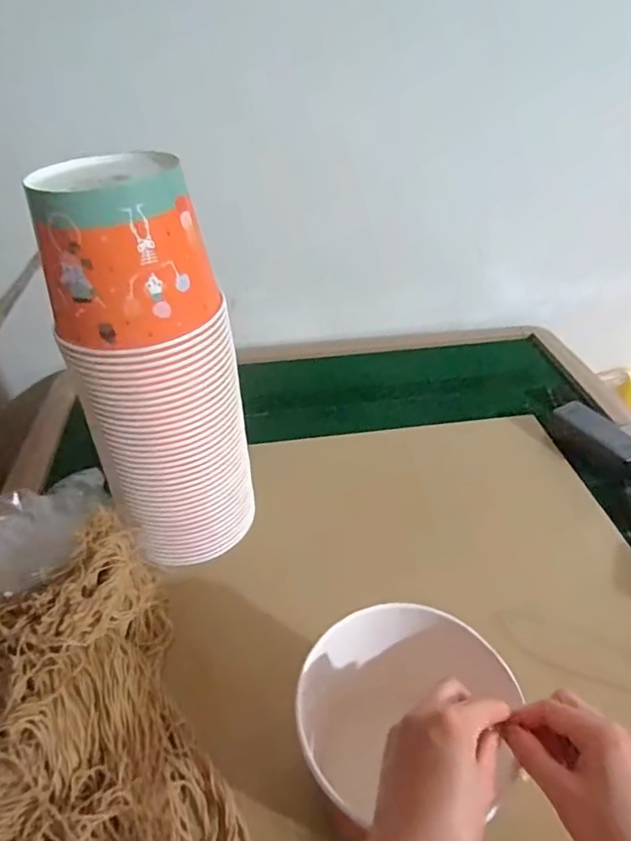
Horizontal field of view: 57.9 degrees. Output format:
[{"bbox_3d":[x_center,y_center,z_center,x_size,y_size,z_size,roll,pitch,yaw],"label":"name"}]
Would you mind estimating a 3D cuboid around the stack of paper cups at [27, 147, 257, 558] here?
[{"bbox_3d":[-0.156,-0.040,0.580,0.158,0.386,0.135,-8,37,-10],"label":"stack of paper cups"}]

